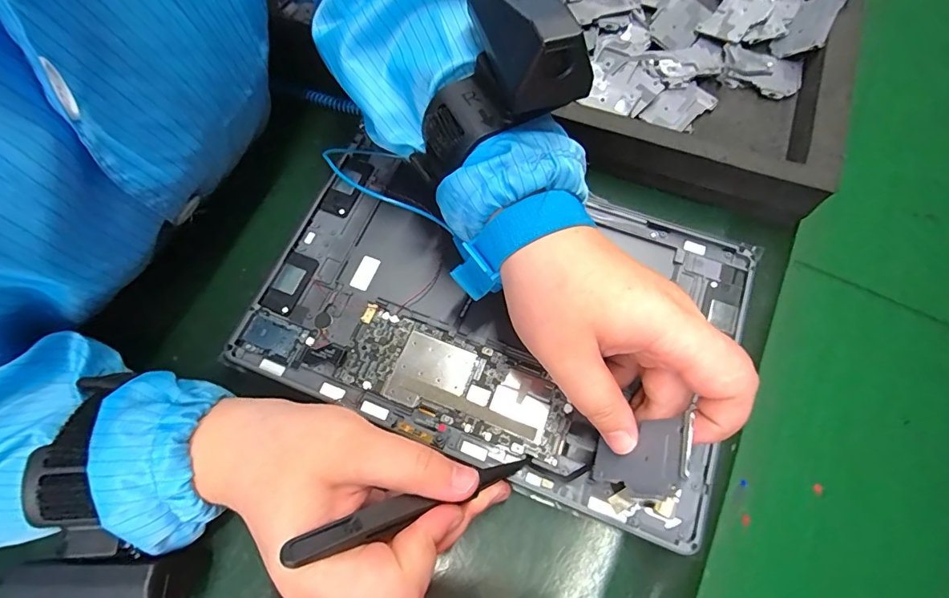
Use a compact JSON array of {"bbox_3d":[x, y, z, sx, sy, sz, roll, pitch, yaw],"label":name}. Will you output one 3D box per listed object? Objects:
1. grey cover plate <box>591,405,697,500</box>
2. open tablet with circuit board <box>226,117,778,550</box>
[{"bbox_3d":[0.068,0.068,0.192,0.004,0.051,0.030,30,53,-17],"label":"grey cover plate"},{"bbox_3d":[0.011,0.002,0.257,0.252,0.014,0.171,21,70,8],"label":"open tablet with circuit board"}]

